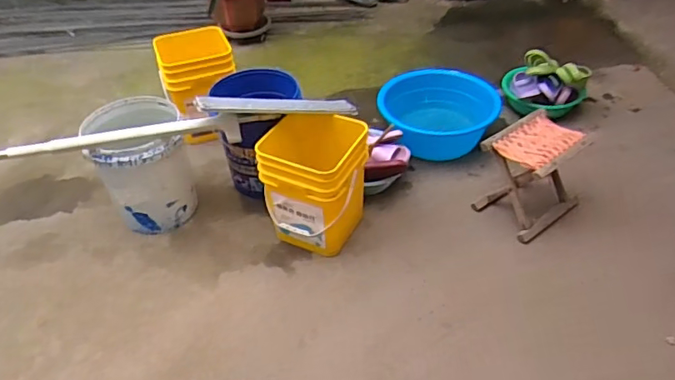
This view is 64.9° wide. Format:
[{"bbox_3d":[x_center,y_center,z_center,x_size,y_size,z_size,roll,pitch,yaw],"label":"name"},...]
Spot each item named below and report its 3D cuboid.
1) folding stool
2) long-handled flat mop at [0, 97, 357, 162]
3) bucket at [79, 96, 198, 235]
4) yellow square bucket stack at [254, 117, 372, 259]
[{"bbox_3d":[0.615,-0.046,1.685,0.268,0.300,0.254,-25,46,-24],"label":"folding stool"},{"bbox_3d":[-0.696,-0.155,1.539,1.528,0.164,0.093,-9,41,-8],"label":"long-handled flat mop"},{"bbox_3d":[-0.640,-0.085,1.761,0.288,0.348,0.324,-17,46,-17],"label":"bucket"},{"bbox_3d":[-0.065,-0.014,1.643,0.287,0.368,0.242,14,44,18],"label":"yellow square bucket stack"}]

